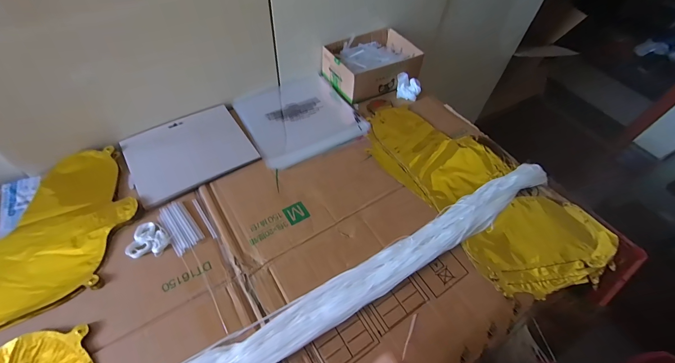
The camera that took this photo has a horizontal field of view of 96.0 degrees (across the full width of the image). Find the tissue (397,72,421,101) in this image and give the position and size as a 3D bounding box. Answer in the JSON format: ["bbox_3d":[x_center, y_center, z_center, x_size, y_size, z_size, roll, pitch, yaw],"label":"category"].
[{"bbox_3d":[0.151,-0.203,0.644,0.052,0.038,0.045,15,54,6],"label":"tissue"}]

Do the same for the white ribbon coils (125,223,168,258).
[{"bbox_3d":[-0.264,0.082,0.426,0.050,0.006,0.051,2,54,-3],"label":"white ribbon coils"}]

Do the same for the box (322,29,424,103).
[{"bbox_3d":[0.075,-0.259,0.663,0.191,0.059,0.148,-26,60,-22],"label":"box"}]

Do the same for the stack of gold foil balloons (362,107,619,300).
[{"bbox_3d":[0.236,0.000,0.528,0.224,0.034,0.425,-27,60,-22],"label":"stack of gold foil balloons"}]

